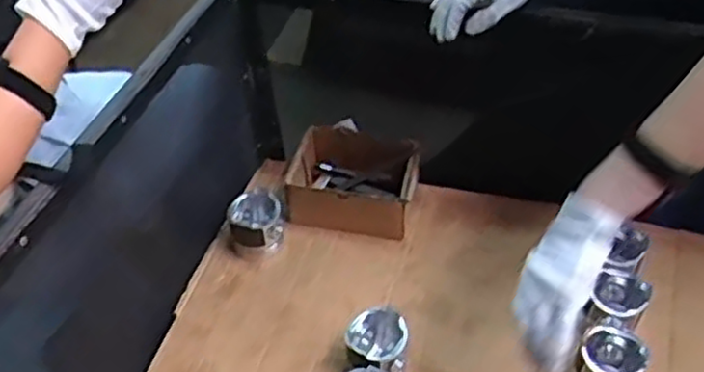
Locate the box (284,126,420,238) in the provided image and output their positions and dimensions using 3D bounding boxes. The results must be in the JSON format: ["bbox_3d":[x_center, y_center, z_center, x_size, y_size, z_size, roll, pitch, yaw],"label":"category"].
[{"bbox_3d":[0.000,-0.013,1.201,0.199,0.087,0.148,10,47,12],"label":"box"}]

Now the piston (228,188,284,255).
[{"bbox_3d":[-0.150,0.059,1.172,0.085,0.071,0.082,-6,45,-3],"label":"piston"}]

